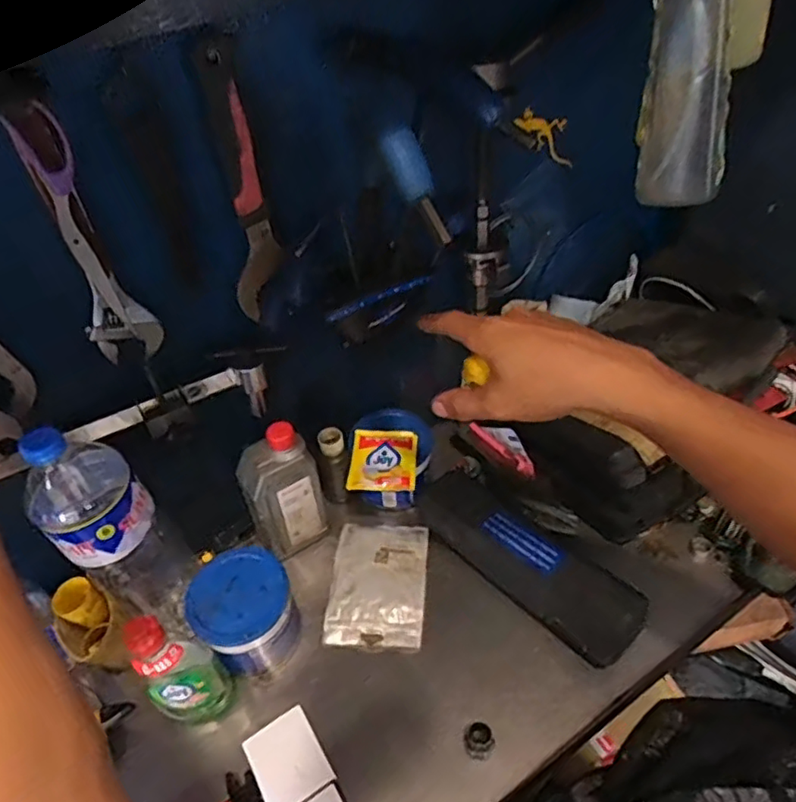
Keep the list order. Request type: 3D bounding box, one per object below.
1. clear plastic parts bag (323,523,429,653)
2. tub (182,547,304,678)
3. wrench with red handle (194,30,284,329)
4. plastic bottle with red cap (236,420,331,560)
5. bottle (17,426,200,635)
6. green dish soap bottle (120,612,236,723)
[{"bbox_3d":[-0.023,0.211,0.714,0.108,0.019,0.167,0,43,8],"label":"clear plastic parts bag"},{"bbox_3d":[-0.161,0.223,0.636,0.097,0.092,0.092,-4,42,4],"label":"tub"},{"bbox_3d":[-0.141,-0.187,0.533,0.052,0.230,0.015,-36,49,-28],"label":"wrench with red handle"},{"bbox_3d":[-0.132,0.107,0.703,0.088,0.168,0.053,-22,44,-15],"label":"plastic bottle with red cap"},{"bbox_3d":[-0.277,0.131,0.592,0.097,0.286,0.105,-31,47,-24],"label":"bottle"},{"bbox_3d":[-0.211,0.259,0.575,0.070,0.152,0.040,-21,44,-15],"label":"green dish soap bottle"}]

